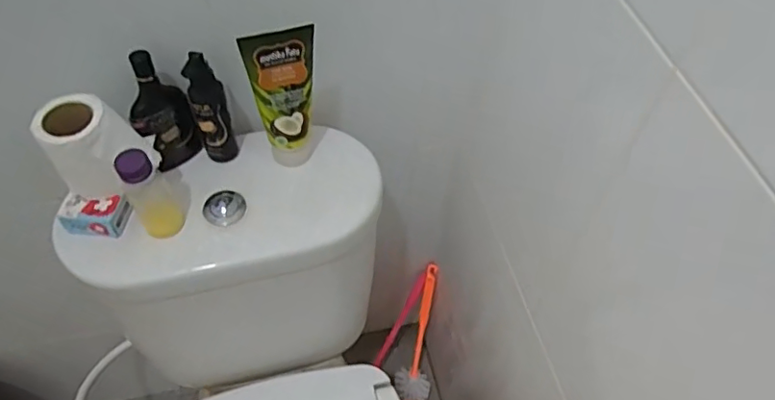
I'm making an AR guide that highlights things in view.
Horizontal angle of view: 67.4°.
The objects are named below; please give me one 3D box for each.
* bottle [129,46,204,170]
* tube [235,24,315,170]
[{"bbox_3d":[-0.255,-0.087,0.660,0.048,0.149,0.077,20,56,11],"label":"bottle"},{"bbox_3d":[-0.113,-0.106,0.646,0.069,0.182,0.042,-4,54,-6],"label":"tube"}]

